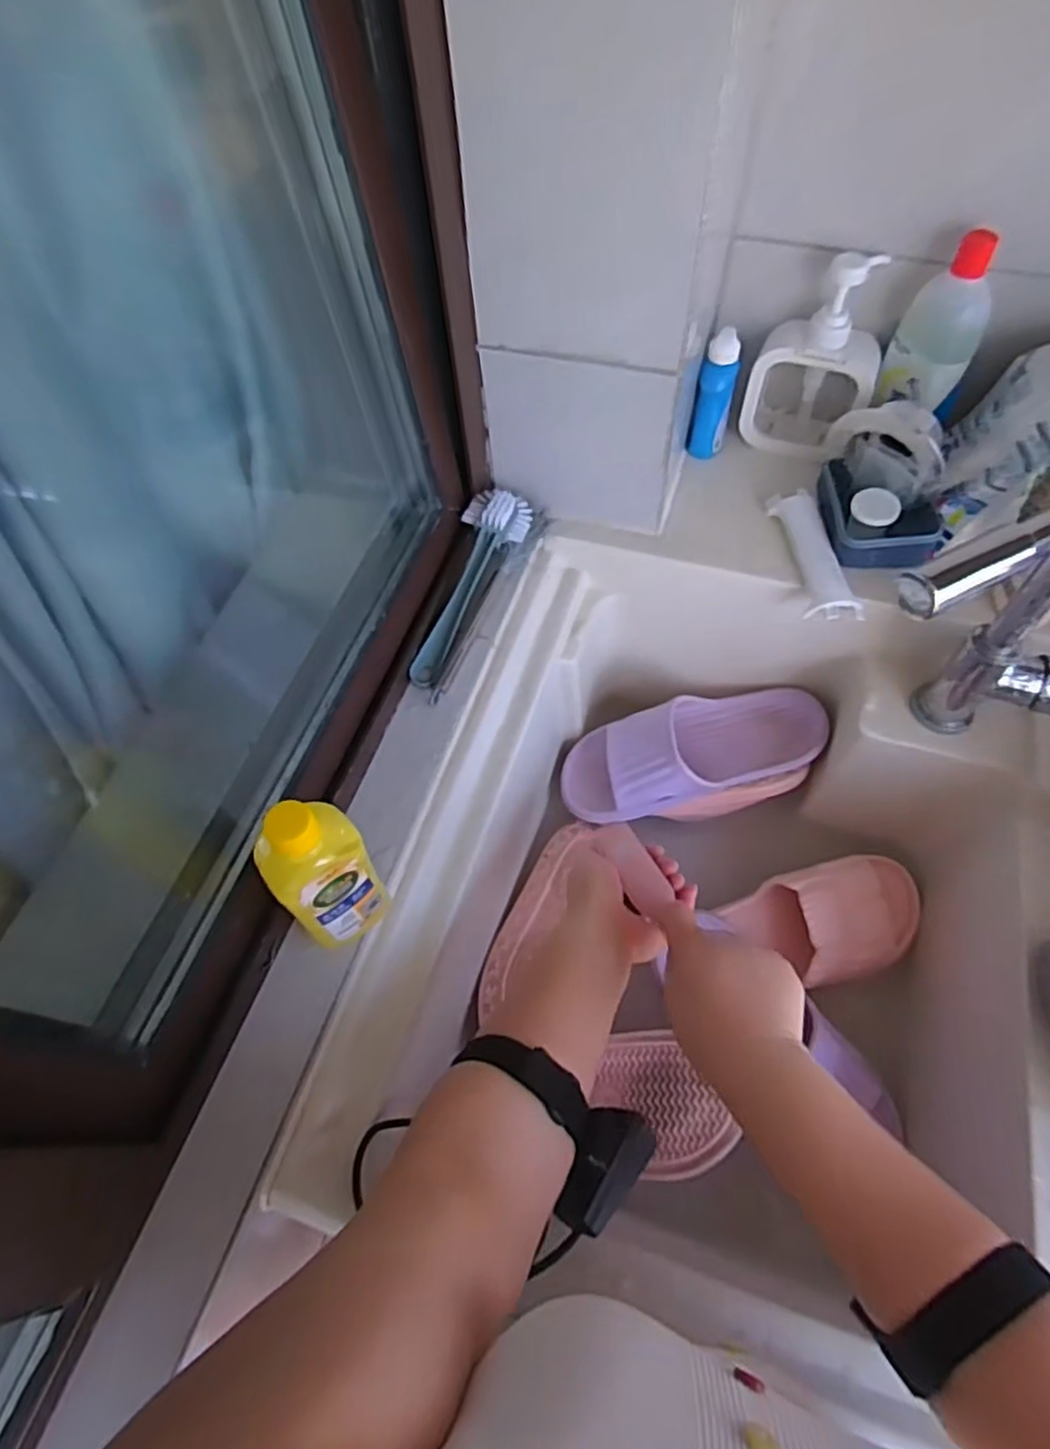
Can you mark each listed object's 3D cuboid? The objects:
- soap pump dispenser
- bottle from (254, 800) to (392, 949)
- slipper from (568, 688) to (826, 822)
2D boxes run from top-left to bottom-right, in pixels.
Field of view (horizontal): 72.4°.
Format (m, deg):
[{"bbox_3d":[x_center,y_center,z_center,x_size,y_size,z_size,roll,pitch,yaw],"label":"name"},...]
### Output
[{"bbox_3d":[0.271,-0.332,0.658,0.104,0.174,0.049,26,65,16],"label":"soap pump dispenser"},{"bbox_3d":[-0.122,0.092,0.442,0.059,0.150,0.044,-30,64,-14],"label":"bottle"},{"bbox_3d":[0.165,0.026,0.718,0.254,0.078,0.103,-12,61,-4],"label":"slipper"}]

